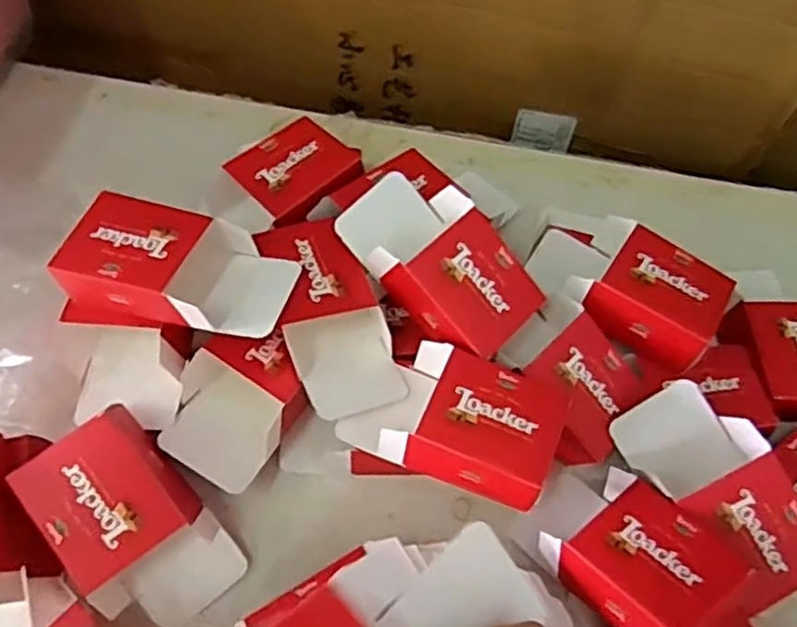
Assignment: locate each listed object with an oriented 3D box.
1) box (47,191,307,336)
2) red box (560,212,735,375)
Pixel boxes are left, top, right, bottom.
[{"bbox_3d":[-0.166,-0.035,0.541,0.164,0.053,0.087,13,60,4],"label":"box"},{"bbox_3d":[0.218,-0.019,0.619,0.123,0.051,0.095,30,63,13],"label":"red box"}]

